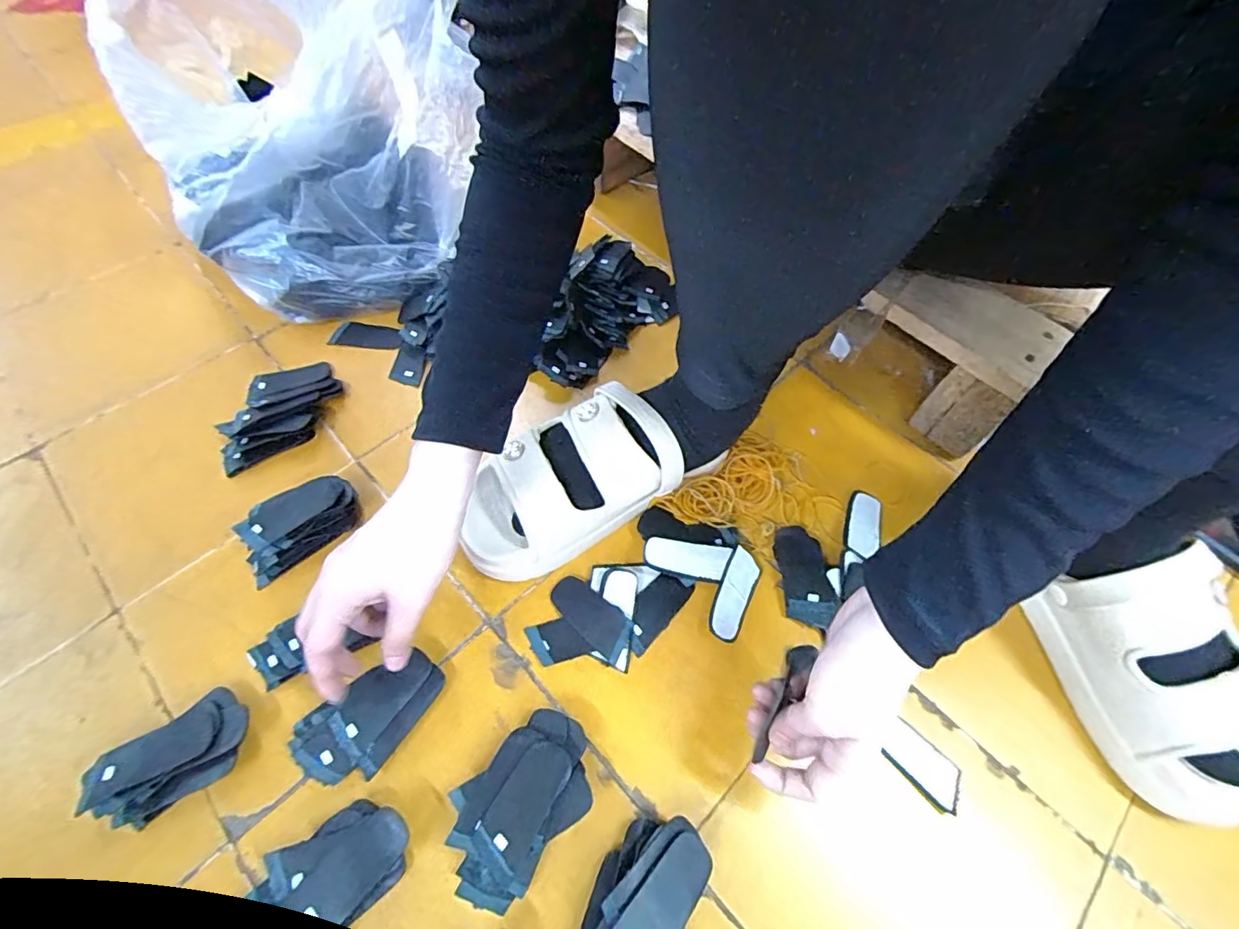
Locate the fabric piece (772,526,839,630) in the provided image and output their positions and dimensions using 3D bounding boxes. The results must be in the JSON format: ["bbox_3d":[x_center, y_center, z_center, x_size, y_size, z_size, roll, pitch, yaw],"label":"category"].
[{"bbox_3d":[0.152,0.091,0.437,0.037,0.011,0.083,-1,58,-3],"label":"fabric piece"}]

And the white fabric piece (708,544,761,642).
[{"bbox_3d":[0.092,0.105,0.429,0.032,0.006,0.071,35,67,-9],"label":"white fabric piece"}]

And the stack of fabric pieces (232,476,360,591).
[{"bbox_3d":[-0.267,0.046,0.440,0.094,0.032,0.053,-35,65,-21],"label":"stack of fabric pieces"}]

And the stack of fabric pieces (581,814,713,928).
[{"bbox_3d":[0.018,0.266,0.307,0.073,0.040,0.107,19,60,10],"label":"stack of fabric pieces"}]

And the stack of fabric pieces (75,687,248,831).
[{"bbox_3d":[-0.294,0.195,0.352,0.057,0.025,0.087,41,65,21],"label":"stack of fabric pieces"}]

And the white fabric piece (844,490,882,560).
[{"bbox_3d":[0.215,0.053,0.466,0.029,0.010,0.064,19,60,10],"label":"white fabric piece"}]

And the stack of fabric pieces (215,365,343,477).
[{"bbox_3d":[-0.323,-0.050,0.499,0.078,0.027,0.124,7,58,2],"label":"stack of fabric pieces"}]

